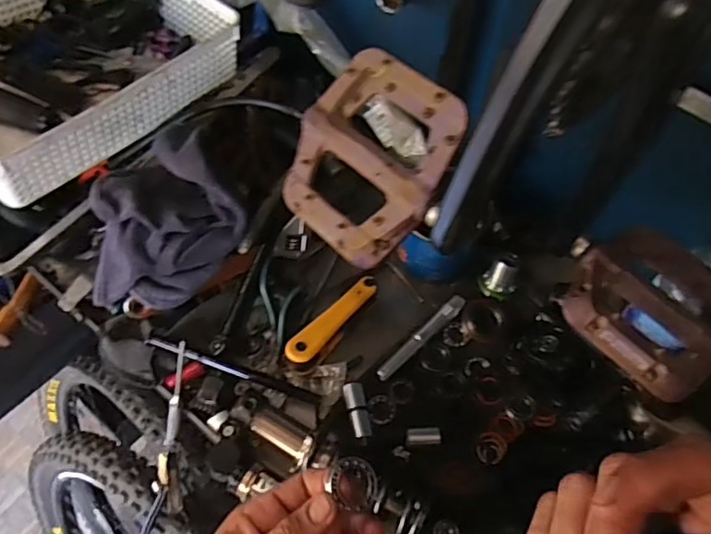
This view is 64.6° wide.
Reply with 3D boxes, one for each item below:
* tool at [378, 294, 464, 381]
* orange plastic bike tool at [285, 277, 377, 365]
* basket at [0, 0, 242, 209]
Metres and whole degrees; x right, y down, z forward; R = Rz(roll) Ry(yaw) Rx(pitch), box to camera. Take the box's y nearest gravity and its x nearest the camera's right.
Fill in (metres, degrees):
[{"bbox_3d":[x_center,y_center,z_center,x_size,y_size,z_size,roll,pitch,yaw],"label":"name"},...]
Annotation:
[{"bbox_3d":[0.072,0.076,0.615,0.129,0.012,0.016,-37,68,-21],"label":"tool"},{"bbox_3d":[-0.022,0.056,0.598,0.127,0.009,0.028,-40,83,-28],"label":"orange plastic bike tool"},{"bbox_3d":[-0.322,-0.242,0.634,0.256,0.101,0.327,36,63,19],"label":"basket"}]

